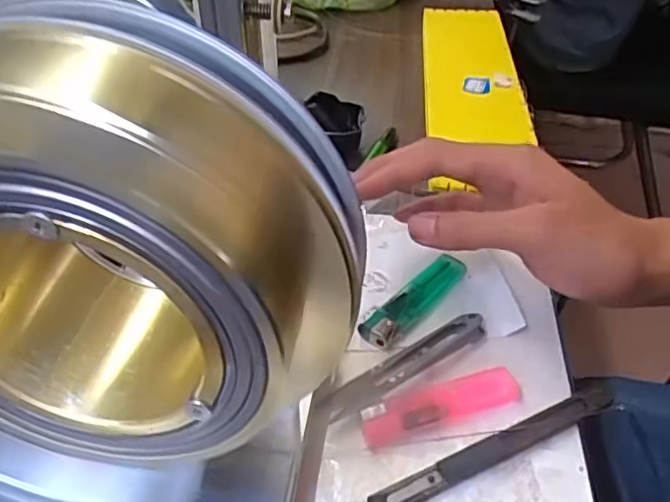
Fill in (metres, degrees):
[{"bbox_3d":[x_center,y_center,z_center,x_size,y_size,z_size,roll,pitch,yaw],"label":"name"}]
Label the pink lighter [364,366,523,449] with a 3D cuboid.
[{"bbox_3d":[0.050,0.071,0.299,0.080,0.007,0.021,-15,43,-16],"label":"pink lighter"}]

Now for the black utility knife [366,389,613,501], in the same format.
[{"bbox_3d":[0.060,0.090,0.277,0.147,0.010,0.014,-18,44,-19],"label":"black utility knife"}]

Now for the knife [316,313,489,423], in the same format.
[{"bbox_3d":[0.036,0.055,0.316,0.098,0.007,0.021,-26,48,-27],"label":"knife"}]

